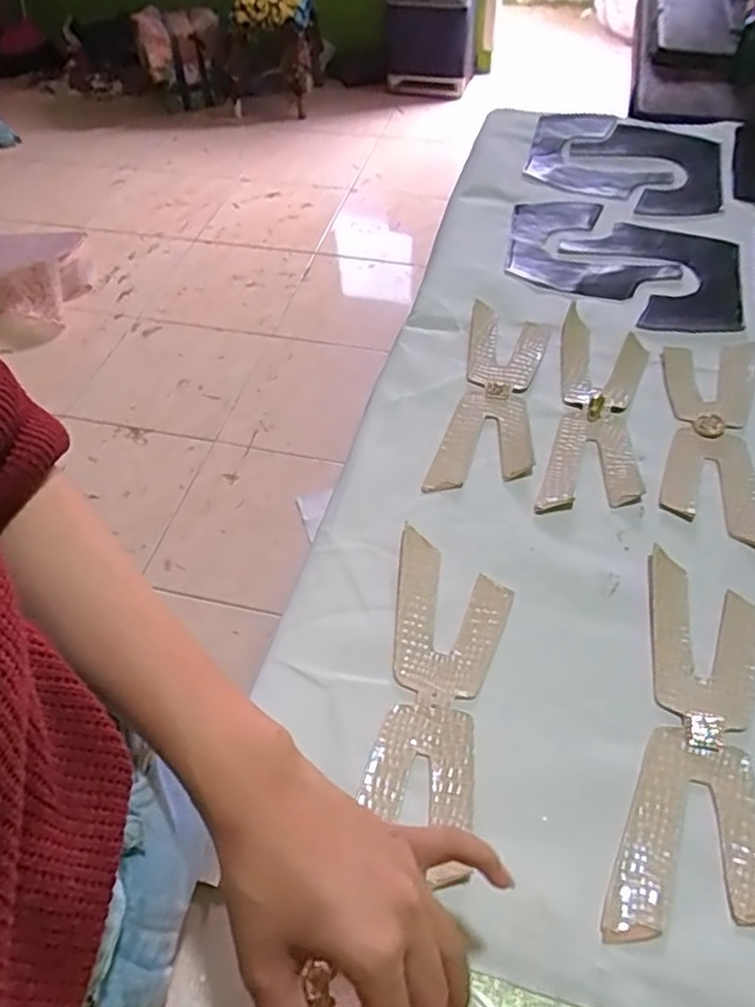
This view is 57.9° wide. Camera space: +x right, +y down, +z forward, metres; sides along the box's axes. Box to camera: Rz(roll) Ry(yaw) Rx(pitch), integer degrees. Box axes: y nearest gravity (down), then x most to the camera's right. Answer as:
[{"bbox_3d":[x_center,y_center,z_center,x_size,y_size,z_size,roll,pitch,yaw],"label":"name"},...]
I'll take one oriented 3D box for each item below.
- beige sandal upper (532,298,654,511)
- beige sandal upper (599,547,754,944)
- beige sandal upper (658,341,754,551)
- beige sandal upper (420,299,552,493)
[{"bbox_3d":[0.189,-0.085,0.581,0.073,0.008,0.236,10,54,12],"label":"beige sandal upper"},{"bbox_3d":[0.195,0.138,0.406,0.081,0.005,0.235,14,55,15],"label":"beige sandal upper"},{"bbox_3d":[0.274,-0.062,0.555,0.075,0.008,0.226,10,54,13],"label":"beige sandal upper"},{"bbox_3d":[0.105,-0.096,0.598,0.077,0.005,0.231,10,54,13],"label":"beige sandal upper"}]

